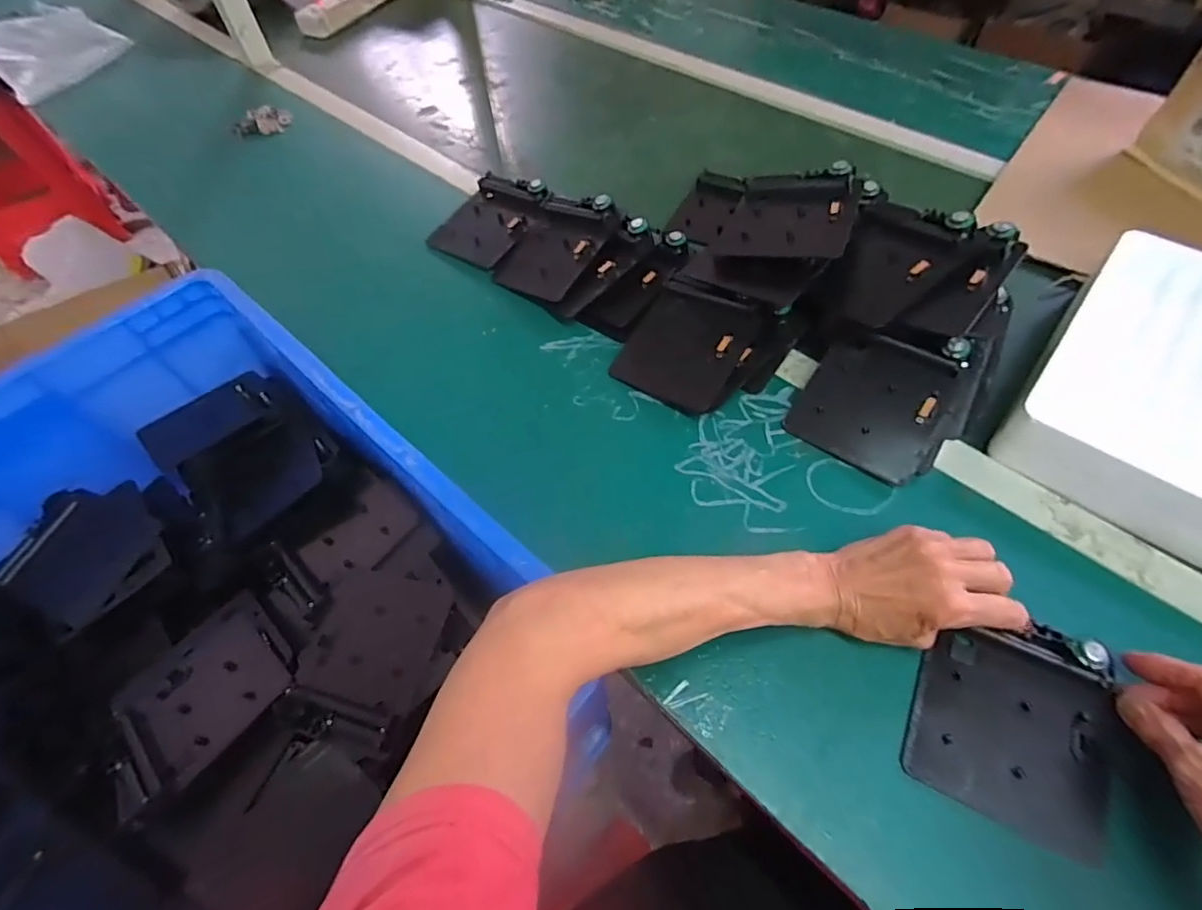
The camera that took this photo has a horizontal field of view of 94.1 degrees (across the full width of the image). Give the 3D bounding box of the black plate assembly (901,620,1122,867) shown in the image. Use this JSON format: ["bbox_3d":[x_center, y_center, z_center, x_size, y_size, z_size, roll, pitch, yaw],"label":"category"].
[{"bbox_3d":[0.265,0.165,0.355,0.110,0.021,0.124,23,61,17],"label":"black plate assembly"}]

